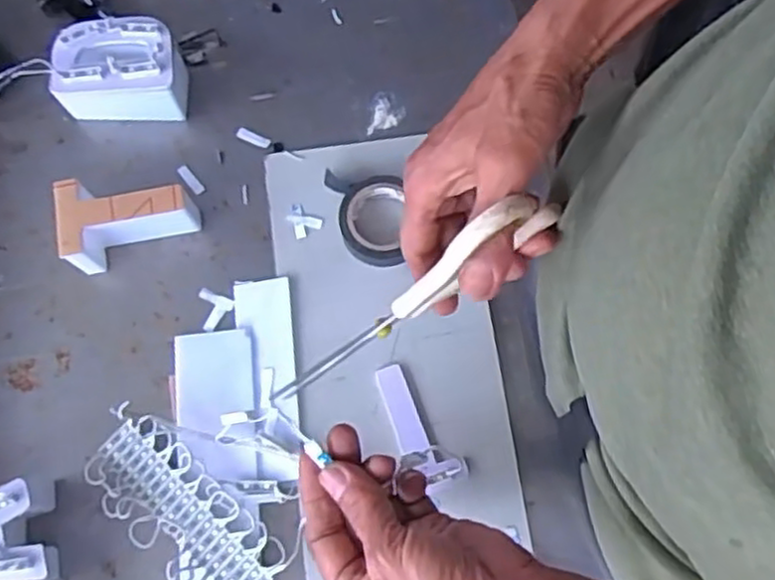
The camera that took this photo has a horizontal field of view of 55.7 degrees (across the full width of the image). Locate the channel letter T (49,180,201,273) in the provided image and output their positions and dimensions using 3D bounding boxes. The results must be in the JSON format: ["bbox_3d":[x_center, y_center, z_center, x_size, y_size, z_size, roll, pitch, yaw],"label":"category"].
[{"bbox_3d":[-0.172,-0.046,0.492,0.082,0.048,0.051,-9,75,-1],"label":"channel letter T"}]

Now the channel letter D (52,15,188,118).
[{"bbox_3d":[-0.190,-0.156,0.521,0.085,0.051,0.051,-3,75,1],"label":"channel letter D"}]

